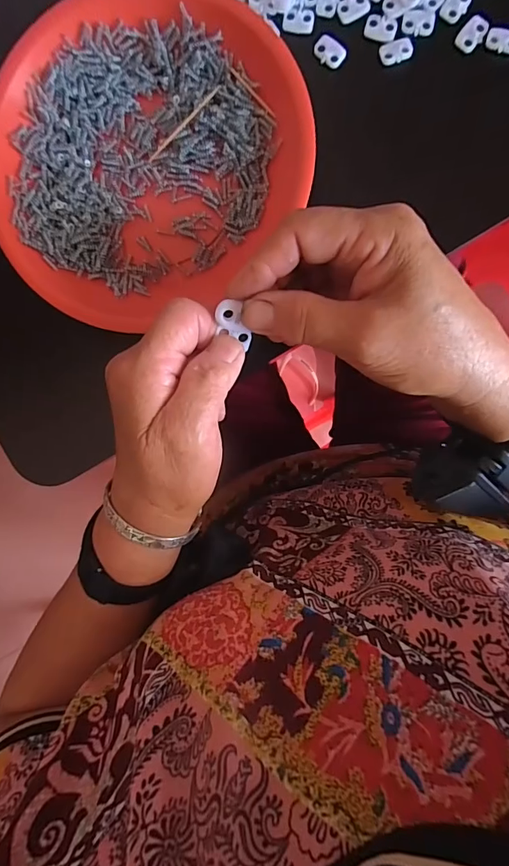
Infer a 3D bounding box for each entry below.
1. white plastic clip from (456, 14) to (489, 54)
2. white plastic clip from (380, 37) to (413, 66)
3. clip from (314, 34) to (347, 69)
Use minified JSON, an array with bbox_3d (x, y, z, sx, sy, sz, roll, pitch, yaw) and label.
[{"bbox_3d":[0.127,-0.233,0.249,0.013,0.004,0.019,33,96,1],"label":"white plastic clip"},{"bbox_3d":[0.084,-0.226,0.252,0.019,0.004,0.013,-7,94,5],"label":"white plastic clip"},{"bbox_3d":[0.045,-0.230,0.257,0.019,0.004,0.013,31,96,1],"label":"clip"}]

